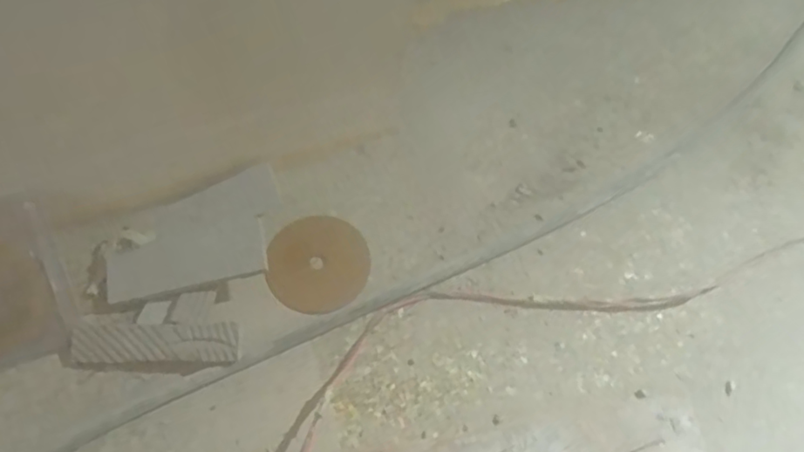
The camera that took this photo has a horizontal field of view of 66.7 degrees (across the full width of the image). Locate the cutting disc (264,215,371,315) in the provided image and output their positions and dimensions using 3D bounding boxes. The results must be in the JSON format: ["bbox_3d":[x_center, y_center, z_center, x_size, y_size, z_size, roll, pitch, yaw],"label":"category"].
[{"bbox_3d":[-0.083,0.037,0.606,0.099,0.006,0.099,3,65,-7],"label":"cutting disc"}]

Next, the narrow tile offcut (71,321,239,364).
[{"bbox_3d":[-0.220,0.103,0.543,0.147,0.008,0.034,0,82,0],"label":"narrow tile offcut"}]

